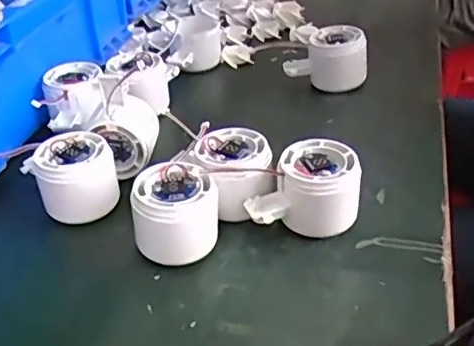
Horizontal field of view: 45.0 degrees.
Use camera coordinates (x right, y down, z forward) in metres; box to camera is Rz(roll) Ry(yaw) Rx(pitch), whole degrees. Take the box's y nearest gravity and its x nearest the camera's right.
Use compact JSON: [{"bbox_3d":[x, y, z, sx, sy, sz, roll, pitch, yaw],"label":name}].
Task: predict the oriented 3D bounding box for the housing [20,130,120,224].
[{"bbox_3d":[-0.127,0.003,0.444,0.062,0.047,0.062,-11,36,-12],"label":"housing"}]

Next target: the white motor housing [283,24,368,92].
[{"bbox_3d":[0.093,-0.117,0.595,0.081,0.062,0.055,4,36,9],"label":"white motor housing"}]

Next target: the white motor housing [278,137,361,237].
[{"bbox_3d":[0.060,0.012,0.418,0.057,0.053,0.057,4,36,9],"label":"white motor housing"}]

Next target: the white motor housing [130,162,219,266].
[{"bbox_3d":[-0.042,0.030,0.398,0.054,0.052,0.050,3,36,7],"label":"white motor housing"}]

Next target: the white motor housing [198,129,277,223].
[{"bbox_3d":[-0.003,0.004,0.434,0.056,0.053,0.061,-2,36,1],"label":"white motor housing"}]

